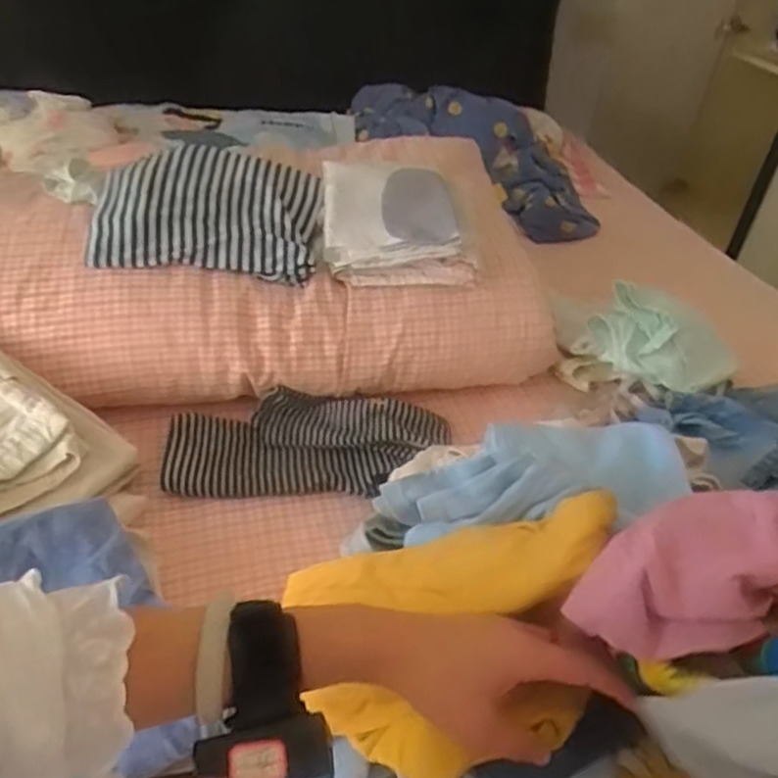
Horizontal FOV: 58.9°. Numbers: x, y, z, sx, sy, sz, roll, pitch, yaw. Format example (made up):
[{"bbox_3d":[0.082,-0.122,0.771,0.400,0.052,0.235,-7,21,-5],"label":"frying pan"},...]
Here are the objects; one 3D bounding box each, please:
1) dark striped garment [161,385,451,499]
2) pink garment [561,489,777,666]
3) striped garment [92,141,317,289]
[{"bbox_3d":[-0.088,0.063,0.790,0.316,0.035,0.143,2,38,-6],"label":"dark striped garment"},{"bbox_3d":[0.216,0.101,0.374,0.237,0.059,0.103,-4,35,18],"label":"pink garment"},{"bbox_3d":[-0.221,-0.227,0.873,0.269,0.073,0.229,-1,38,-9],"label":"striped garment"}]

